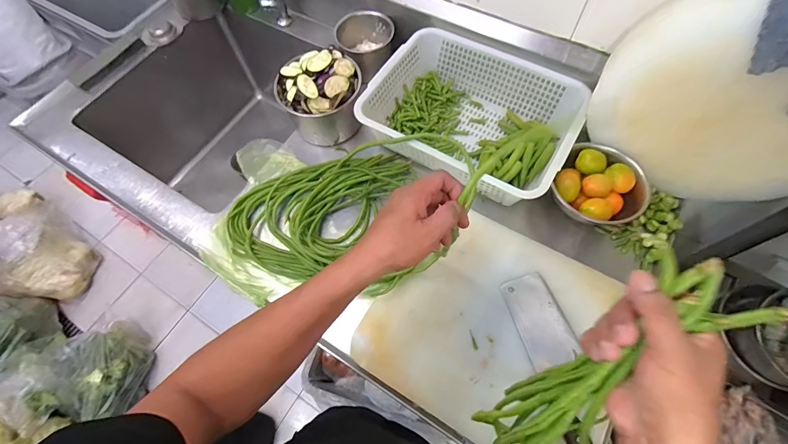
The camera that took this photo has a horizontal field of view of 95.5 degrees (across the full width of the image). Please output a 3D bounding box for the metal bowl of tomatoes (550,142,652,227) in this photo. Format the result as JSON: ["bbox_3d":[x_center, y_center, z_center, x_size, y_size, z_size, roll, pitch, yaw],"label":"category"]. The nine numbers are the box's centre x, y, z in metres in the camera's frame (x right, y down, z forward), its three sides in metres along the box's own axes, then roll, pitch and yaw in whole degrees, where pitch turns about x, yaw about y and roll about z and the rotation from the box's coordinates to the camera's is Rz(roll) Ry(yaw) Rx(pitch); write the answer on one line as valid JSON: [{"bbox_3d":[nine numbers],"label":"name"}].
[{"bbox_3d":[0.379,-0.058,0.665,0.150,0.092,0.129,27,68,15],"label":"metal bowl of tomatoes"}]

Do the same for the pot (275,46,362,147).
[{"bbox_3d":[-0.154,-0.261,0.766,0.169,0.145,0.150,-8,64,-1],"label":"pot"}]

